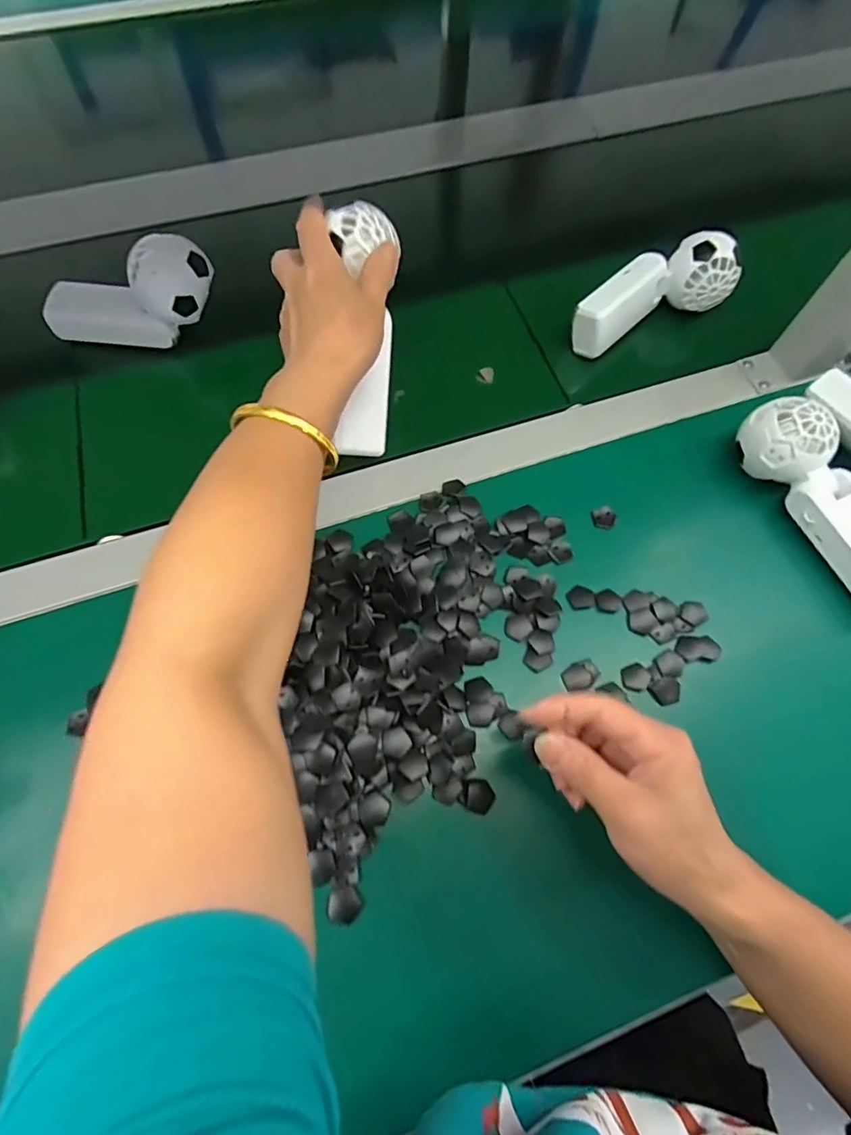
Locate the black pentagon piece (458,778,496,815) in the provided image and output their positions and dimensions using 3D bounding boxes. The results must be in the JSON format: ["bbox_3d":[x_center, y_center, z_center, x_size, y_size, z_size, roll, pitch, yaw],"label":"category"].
[{"bbox_3d":[0.033,0.141,0.325,0.021,0.004,0.019,19,67,8],"label":"black pentagon piece"}]

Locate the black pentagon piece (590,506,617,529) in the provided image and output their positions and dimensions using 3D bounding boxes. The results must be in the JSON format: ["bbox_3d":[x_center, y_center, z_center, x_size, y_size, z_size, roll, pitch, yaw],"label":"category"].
[{"bbox_3d":[0.137,-0.038,0.401,0.017,0.004,0.018,-14,67,-7],"label":"black pentagon piece"}]

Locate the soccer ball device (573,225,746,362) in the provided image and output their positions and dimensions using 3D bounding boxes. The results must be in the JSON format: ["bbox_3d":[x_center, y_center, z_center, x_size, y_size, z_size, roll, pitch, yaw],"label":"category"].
[{"bbox_3d":[0.197,-0.244,0.461,0.148,0.050,0.058,-22,68,-11],"label":"soccer ball device"}]

